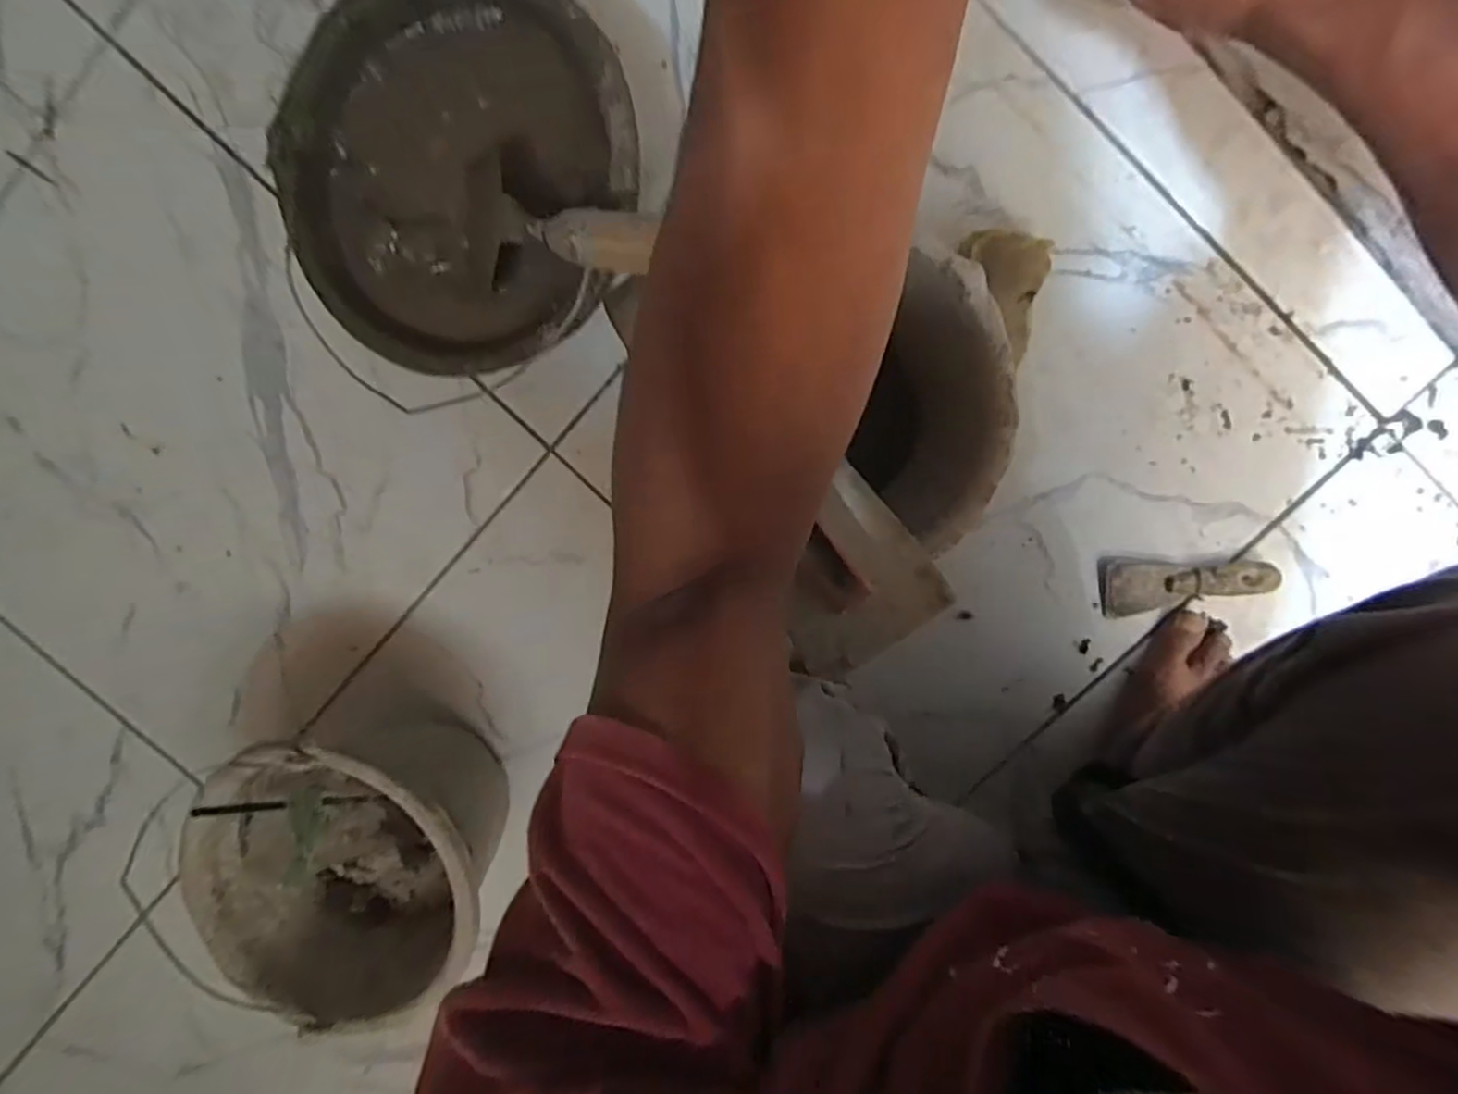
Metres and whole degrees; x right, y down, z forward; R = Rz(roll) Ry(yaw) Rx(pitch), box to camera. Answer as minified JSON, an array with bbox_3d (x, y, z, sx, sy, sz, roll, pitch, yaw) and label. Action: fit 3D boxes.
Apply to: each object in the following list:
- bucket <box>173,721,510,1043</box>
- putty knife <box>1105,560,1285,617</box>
[{"bbox_3d":[-0.322,0.253,0.583,0.207,0.181,0.214,0,98,2],"label":"bucket"},{"bbox_3d":[0.400,0.037,0.578,0.133,0.024,0.047,-2,98,2],"label":"putty knife"}]

